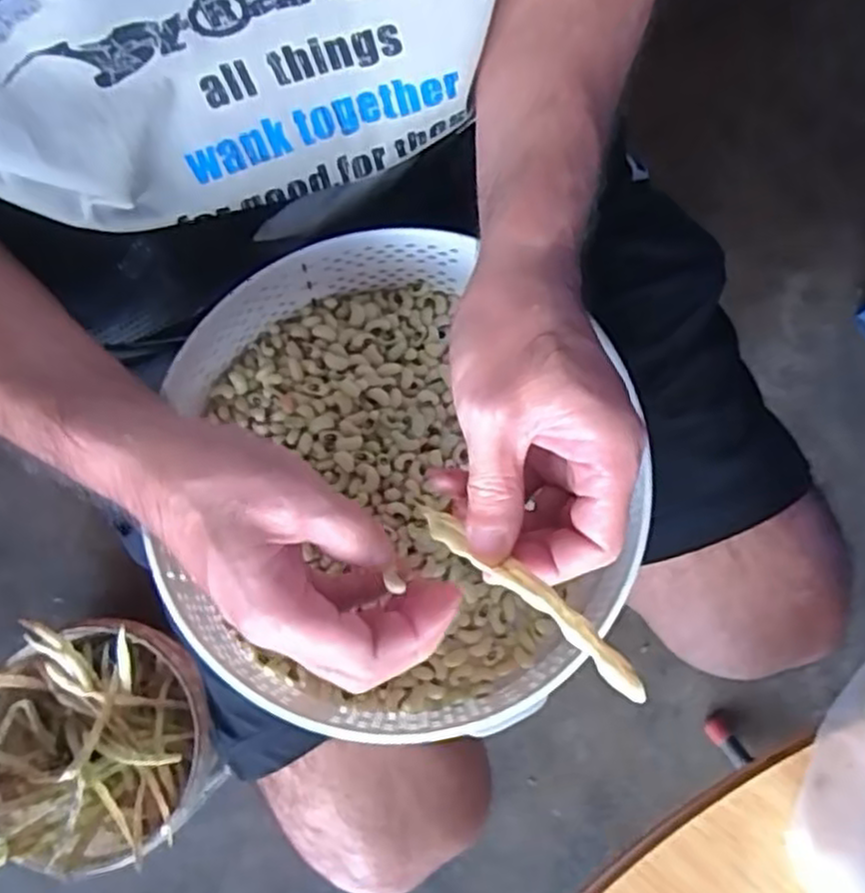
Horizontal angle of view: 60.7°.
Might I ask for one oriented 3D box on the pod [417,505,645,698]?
[{"bbox_3d":[0.031,0.050,0.263,0.012,0.121,0.009,-47,127,-8],"label":"pod"}]

